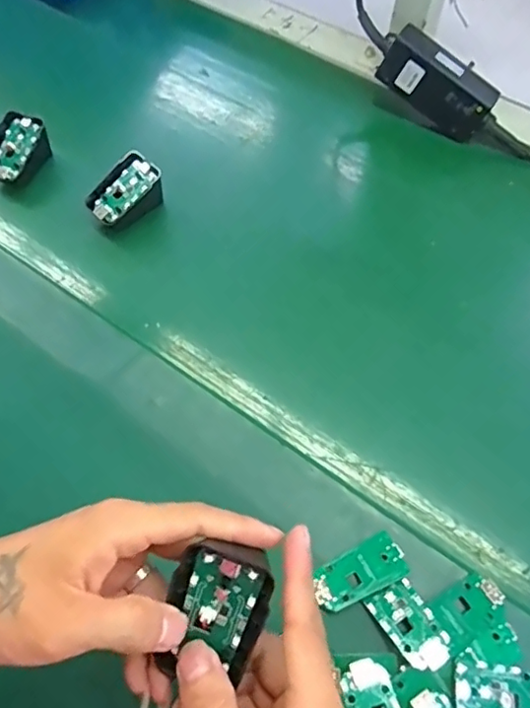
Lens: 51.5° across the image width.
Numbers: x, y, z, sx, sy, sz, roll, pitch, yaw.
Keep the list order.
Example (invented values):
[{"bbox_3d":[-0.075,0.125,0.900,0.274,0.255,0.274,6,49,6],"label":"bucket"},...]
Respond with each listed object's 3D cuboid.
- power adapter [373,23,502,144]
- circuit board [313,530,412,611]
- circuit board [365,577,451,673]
[{"bbox_3d":[0.172,-0.267,0.548,0.116,0.050,0.034,38,67,-2],"label":"power adapter"},{"bbox_3d":[0.063,0.144,0.362,0.061,0.007,0.029,-26,65,-14],"label":"circuit board"},{"bbox_3d":[0.092,0.170,0.344,0.031,0.004,0.052,-35,57,-10],"label":"circuit board"}]

